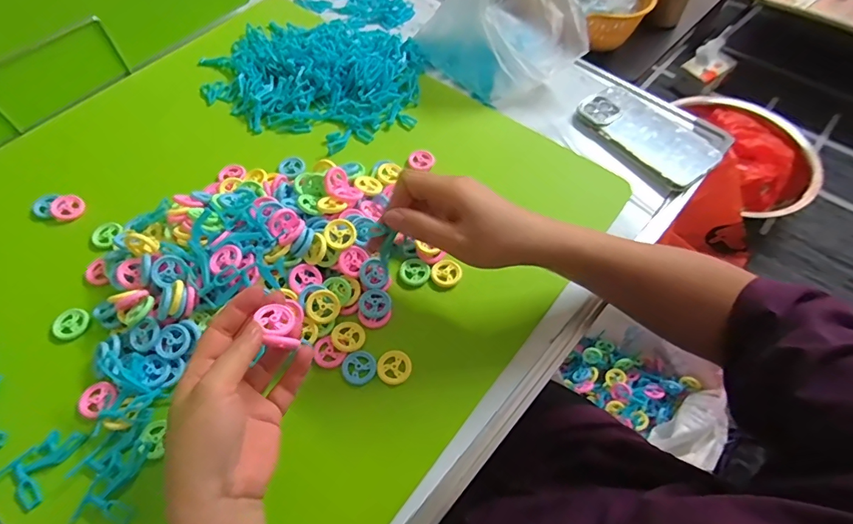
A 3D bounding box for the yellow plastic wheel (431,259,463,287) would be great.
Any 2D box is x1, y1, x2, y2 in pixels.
[{"bbox_3d":[0.020,0.011,0.454,0.029,0.009,0.029,0,57,1],"label":"yellow plastic wheel"}]

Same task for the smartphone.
[{"bbox_3d":[0.270,-0.160,0.559,0.088,0.018,0.165,-36,63,-20],"label":"smartphone"}]

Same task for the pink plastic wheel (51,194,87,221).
[{"bbox_3d":[-0.381,-0.058,0.489,0.030,0.004,0.030,8,66,-18],"label":"pink plastic wheel"}]

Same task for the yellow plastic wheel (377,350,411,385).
[{"bbox_3d":[-0.029,0.093,0.407,0.029,0.004,0.030,0,57,1],"label":"yellow plastic wheel"}]

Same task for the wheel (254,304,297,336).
[{"bbox_3d":[-0.112,0.044,0.345,0.027,0.006,0.027,10,46,-10],"label":"wheel"}]

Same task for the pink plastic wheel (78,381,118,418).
[{"bbox_3d":[-0.279,0.115,0.388,0.028,0.004,0.028,0,57,1],"label":"pink plastic wheel"}]

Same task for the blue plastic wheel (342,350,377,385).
[{"bbox_3d":[-0.059,0.092,0.404,0.030,0.004,0.030,0,57,1],"label":"blue plastic wheel"}]

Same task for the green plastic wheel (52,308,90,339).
[{"bbox_3d":[-0.328,0.057,0.424,0.028,0.005,0.028,0,57,1],"label":"green plastic wheel"}]

